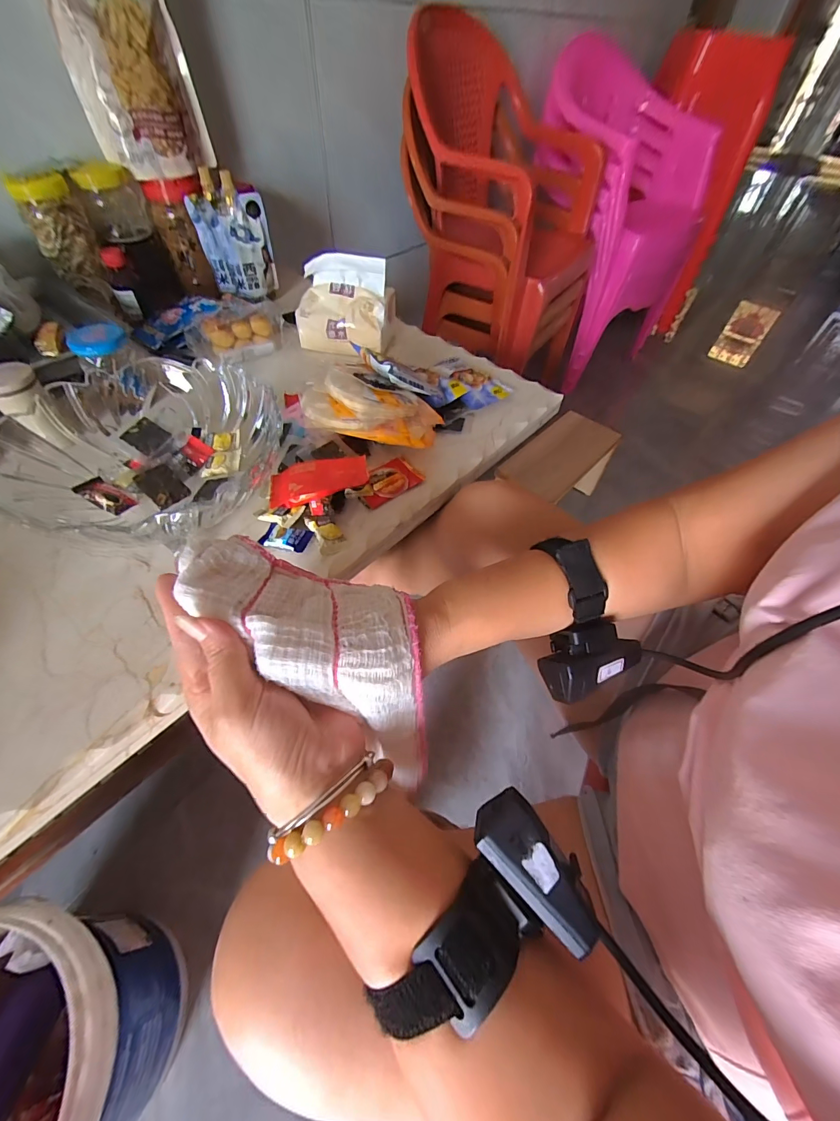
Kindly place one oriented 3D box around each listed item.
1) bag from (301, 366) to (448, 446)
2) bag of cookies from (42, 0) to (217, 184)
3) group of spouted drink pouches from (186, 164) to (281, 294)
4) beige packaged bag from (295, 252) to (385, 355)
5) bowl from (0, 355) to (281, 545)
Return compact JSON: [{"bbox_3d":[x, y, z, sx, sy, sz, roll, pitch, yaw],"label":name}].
[{"bbox_3d":[-0.051,-0.180,0.456,0.153,0.047,0.102,8,52,-13],"label":"bag"},{"bbox_3d":[-0.388,-0.672,0.534,0.167,0.226,0.045,-37,56,-25],"label":"bag of cookies"},{"bbox_3d":[-0.307,-0.530,0.662,0.092,0.145,0.060,16,54,9],"label":"group of spouted drink pouches"},{"bbox_3d":[-0.117,-0.377,0.594,0.132,0.113,0.057,7,53,2],"label":"beige packaged bag"},{"bbox_3d":[-0.258,-0.113,0.403,0.219,0.092,0.202,1,53,-2],"label":"bowl"}]

